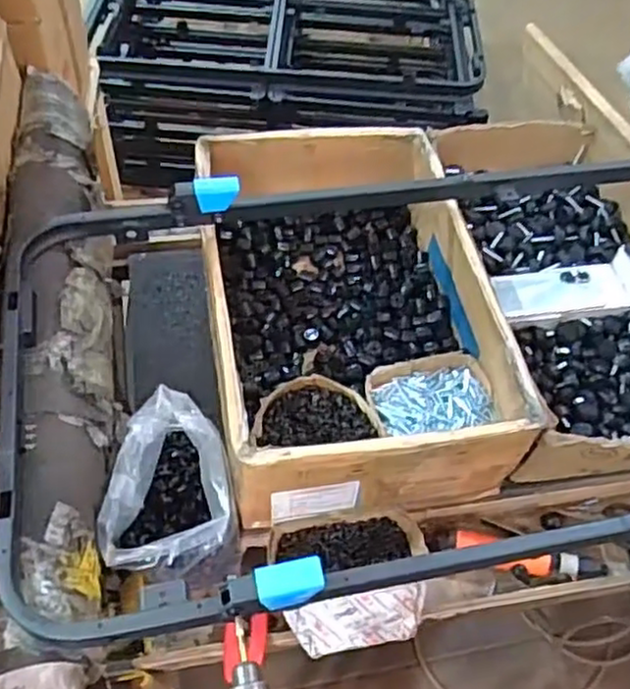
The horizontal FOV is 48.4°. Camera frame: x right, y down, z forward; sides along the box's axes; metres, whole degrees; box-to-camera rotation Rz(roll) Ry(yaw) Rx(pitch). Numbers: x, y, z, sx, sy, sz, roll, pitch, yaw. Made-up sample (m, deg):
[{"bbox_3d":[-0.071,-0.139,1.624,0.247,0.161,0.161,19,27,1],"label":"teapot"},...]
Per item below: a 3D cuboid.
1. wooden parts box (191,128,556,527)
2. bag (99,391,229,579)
[{"bbox_3d":[0.042,-0.056,0.951,0.360,0.165,0.537,-6,55,-9],"label":"wooden parts box"},{"bbox_3d":[-0.162,0.158,0.776,0.125,0.107,0.180,-5,55,-8],"label":"bag"}]

